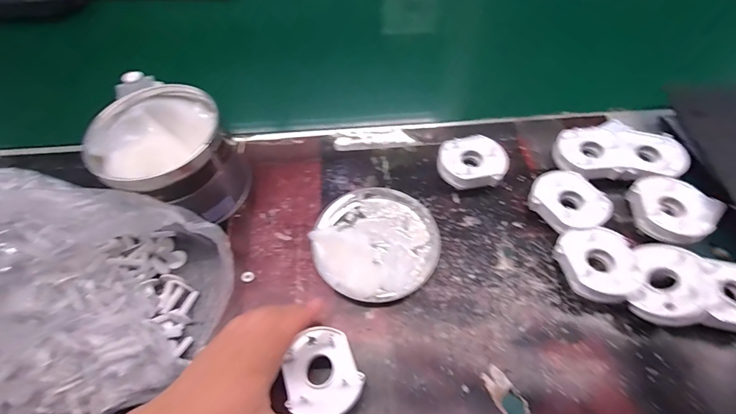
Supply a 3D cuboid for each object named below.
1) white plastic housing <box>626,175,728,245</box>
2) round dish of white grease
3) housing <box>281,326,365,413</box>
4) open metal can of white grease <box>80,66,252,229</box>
[{"bbox_3d":[0.306,0.001,0.375,0.069,0.019,0.074,-2,57,3],"label":"white plastic housing"},{"bbox_3d":[0.008,0.033,0.390,0.126,0.024,0.130,-2,57,3],"label":"round dish of white grease"},{"bbox_3d":[-0.040,0.139,0.310,0.061,0.006,0.070,-26,59,-12],"label":"housing"},{"bbox_3d":[-0.208,-0.051,0.409,0.128,0.104,0.117,32,65,22],"label":"open metal can of white grease"}]

